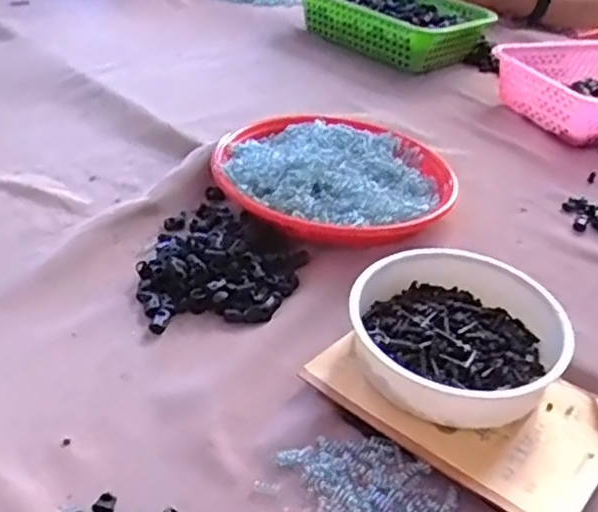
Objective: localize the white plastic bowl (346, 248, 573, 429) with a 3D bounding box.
[{"bbox_3d":[0.115,0.061,0.531,0.160,0.054,0.161,3,38,-3],"label":"white plastic bowl"}]

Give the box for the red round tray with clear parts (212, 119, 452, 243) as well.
[{"bbox_3d":[0.037,-0.086,0.729,0.238,0.046,0.231,3,38,-3],"label":"red round tray with clear parts"}]

